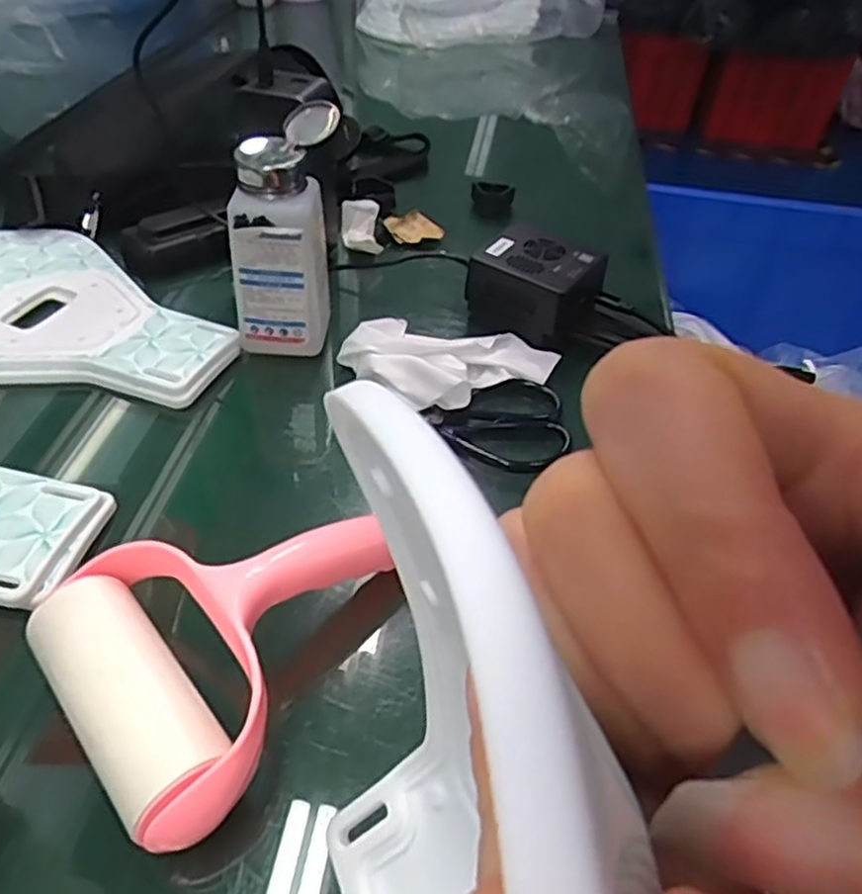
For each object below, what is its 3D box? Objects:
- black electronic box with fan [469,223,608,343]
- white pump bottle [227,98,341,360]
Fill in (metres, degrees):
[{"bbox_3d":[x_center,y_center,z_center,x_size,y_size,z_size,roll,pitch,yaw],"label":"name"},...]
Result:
[{"bbox_3d":[0.076,-0.118,0.515,0.079,0.050,0.072,32,50,26],"label":"black electronic box with fan"},{"bbox_3d":[-0.091,-0.135,0.448,0.061,0.133,0.061,3,43,-3],"label":"white pump bottle"}]

